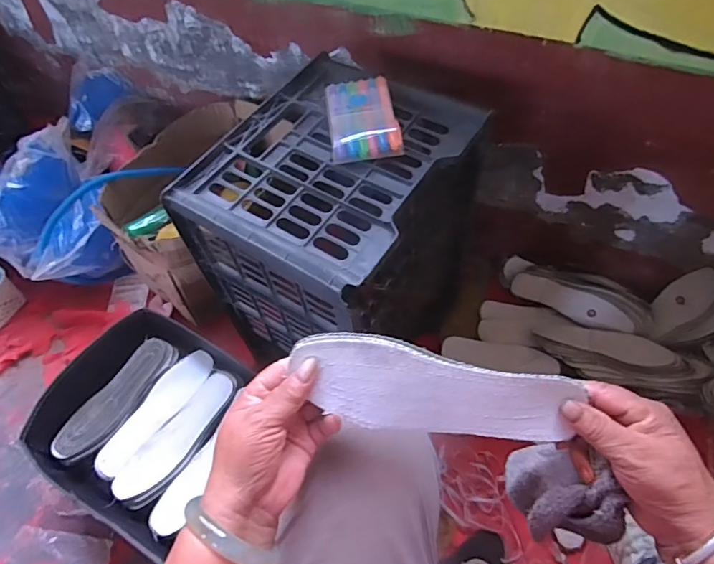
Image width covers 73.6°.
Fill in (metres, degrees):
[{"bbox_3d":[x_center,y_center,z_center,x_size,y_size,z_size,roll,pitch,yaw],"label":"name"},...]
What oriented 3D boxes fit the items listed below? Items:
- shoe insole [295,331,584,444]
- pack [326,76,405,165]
[{"bbox_3d":[0.054,0.085,0.357,0.204,0.006,0.067,11,102,3],"label":"shoe insole"},{"bbox_3d":[0.007,-0.212,0.612,0.083,0.022,0.135,-7,56,0],"label":"pack"}]

